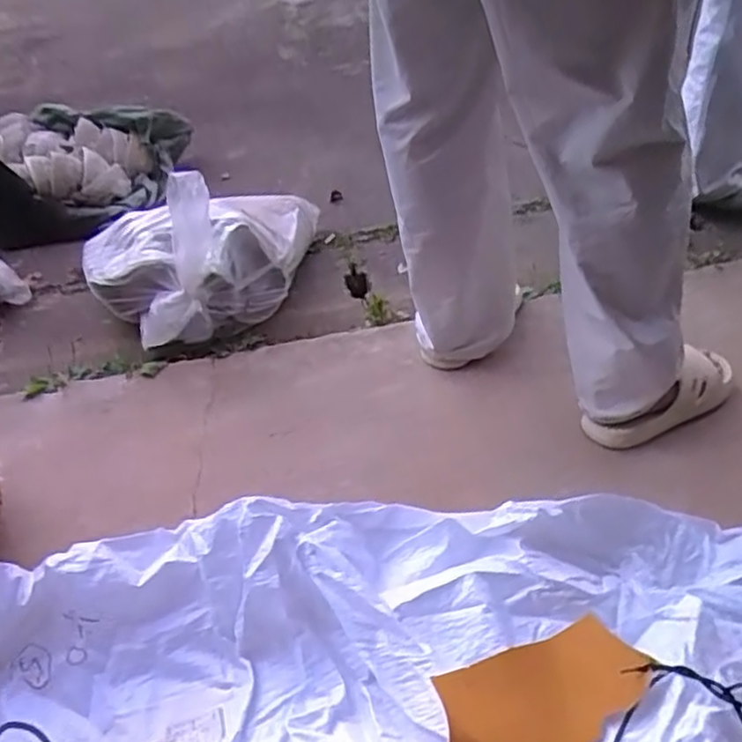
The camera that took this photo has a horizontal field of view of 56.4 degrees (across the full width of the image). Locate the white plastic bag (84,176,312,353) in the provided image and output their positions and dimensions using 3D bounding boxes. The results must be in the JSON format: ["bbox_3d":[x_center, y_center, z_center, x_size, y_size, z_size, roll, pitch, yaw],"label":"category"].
[{"bbox_3d":[-0.329,-0.276,1.410,0.517,0.327,0.329,-17,40,-12],"label":"white plastic bag"}]

